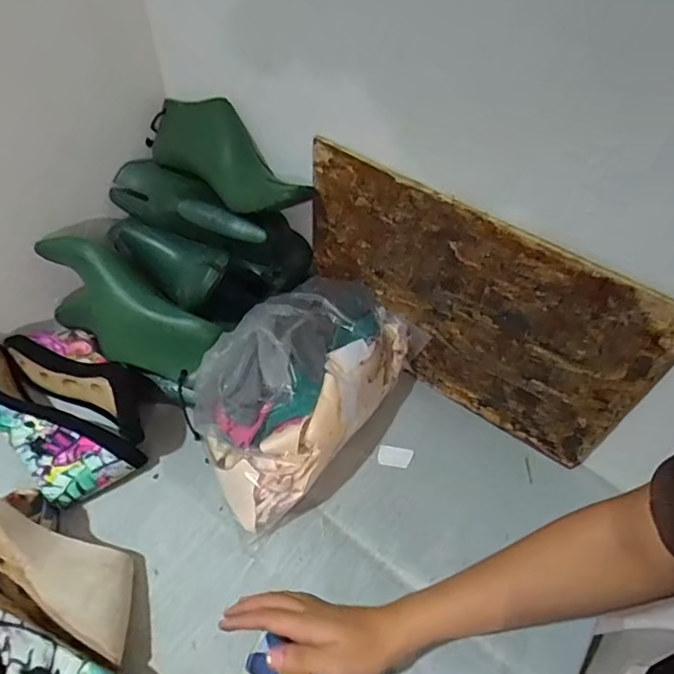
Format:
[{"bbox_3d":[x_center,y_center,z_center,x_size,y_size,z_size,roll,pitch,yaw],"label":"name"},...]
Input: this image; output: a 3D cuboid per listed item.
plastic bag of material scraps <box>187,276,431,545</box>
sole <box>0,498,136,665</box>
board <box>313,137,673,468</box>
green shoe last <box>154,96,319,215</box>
[{"bbox_3d":[-0.041,0.047,0.567,0.152,0.149,0.265,29,56,20],"label":"plastic bag of material scraps"},{"bbox_3d":[-0.272,0.183,0.452,0.233,0.072,0.073,36,53,-11],"label":"sole"},{"bbox_3d":[0.122,-0.022,0.559,0.367,0.267,0.017,34,58,23],"label":"board"},{"bbox_3d":[-0.124,-0.199,0.588,0.072,0.073,0.235,-36,61,-26],"label":"green shoe last"}]

